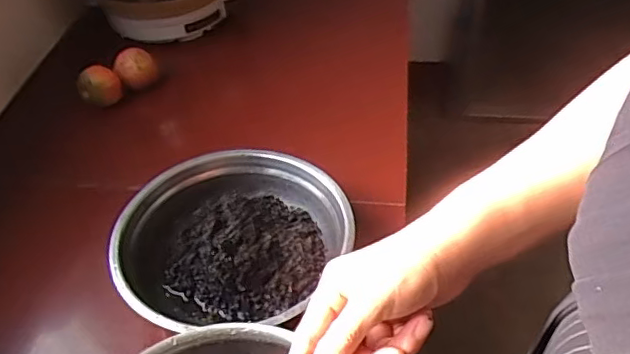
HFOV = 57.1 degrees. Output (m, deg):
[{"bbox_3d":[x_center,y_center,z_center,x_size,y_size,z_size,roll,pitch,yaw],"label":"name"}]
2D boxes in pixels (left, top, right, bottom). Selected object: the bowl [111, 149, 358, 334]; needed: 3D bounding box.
[{"bbox_3d":[-0.084,0.072,0.617,0.230,0.065,0.242,-2,45,2],"label":"bowl"}]

